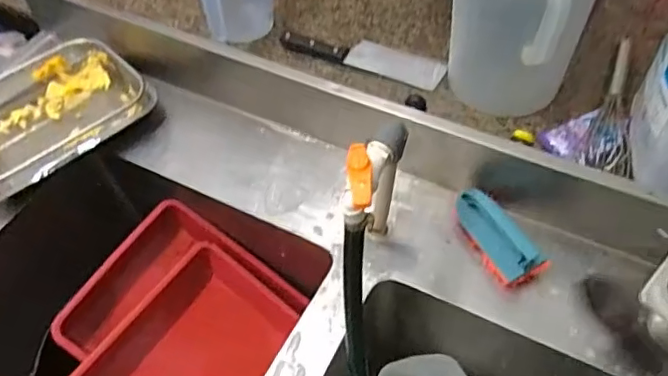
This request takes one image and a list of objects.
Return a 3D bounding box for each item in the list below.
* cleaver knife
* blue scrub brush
[{"bbox_3d":[0.046,-0.219,0.903,0.266,0.021,0.063,17,57,17],"label":"cleaver knife"},{"bbox_3d":[0.202,0.060,0.701,0.052,0.063,0.132,-24,55,-13],"label":"blue scrub brush"}]

